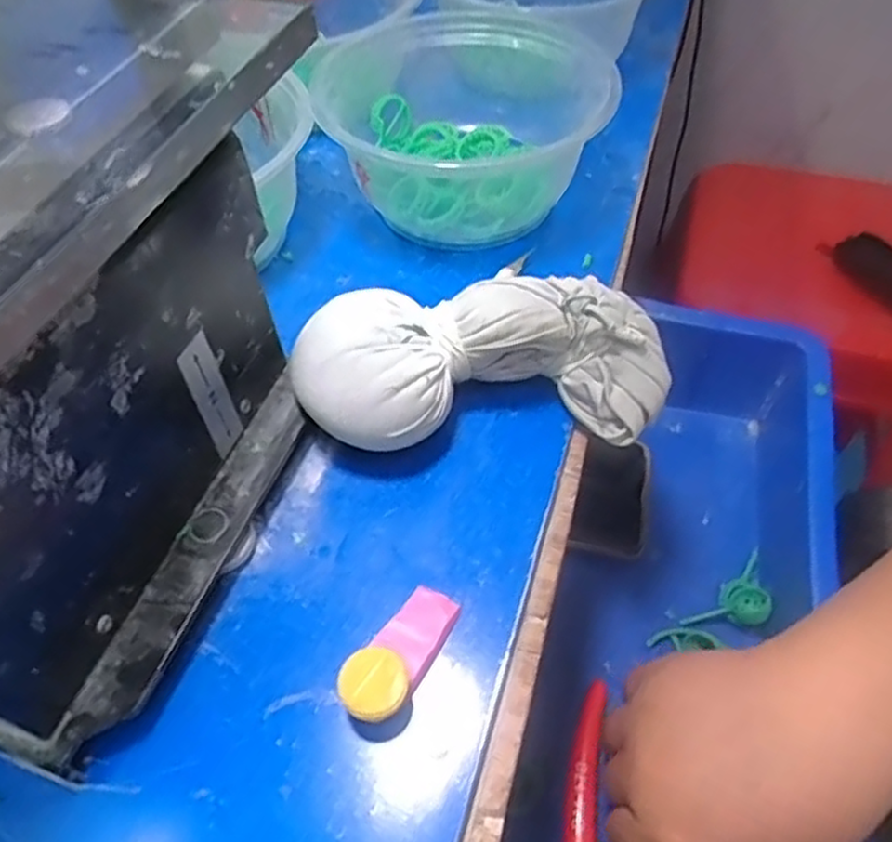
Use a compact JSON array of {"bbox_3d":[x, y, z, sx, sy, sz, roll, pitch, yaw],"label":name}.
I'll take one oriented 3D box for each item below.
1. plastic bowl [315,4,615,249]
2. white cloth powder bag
[{"bbox_3d":[0.009,-0.145,0.348,0.127,0.059,0.113,-1,52,2],"label":"plastic bowl"},{"bbox_3d":[0.015,-0.024,0.267,0.137,0.046,0.063,-10,52,-5],"label":"white cloth powder bag"}]

